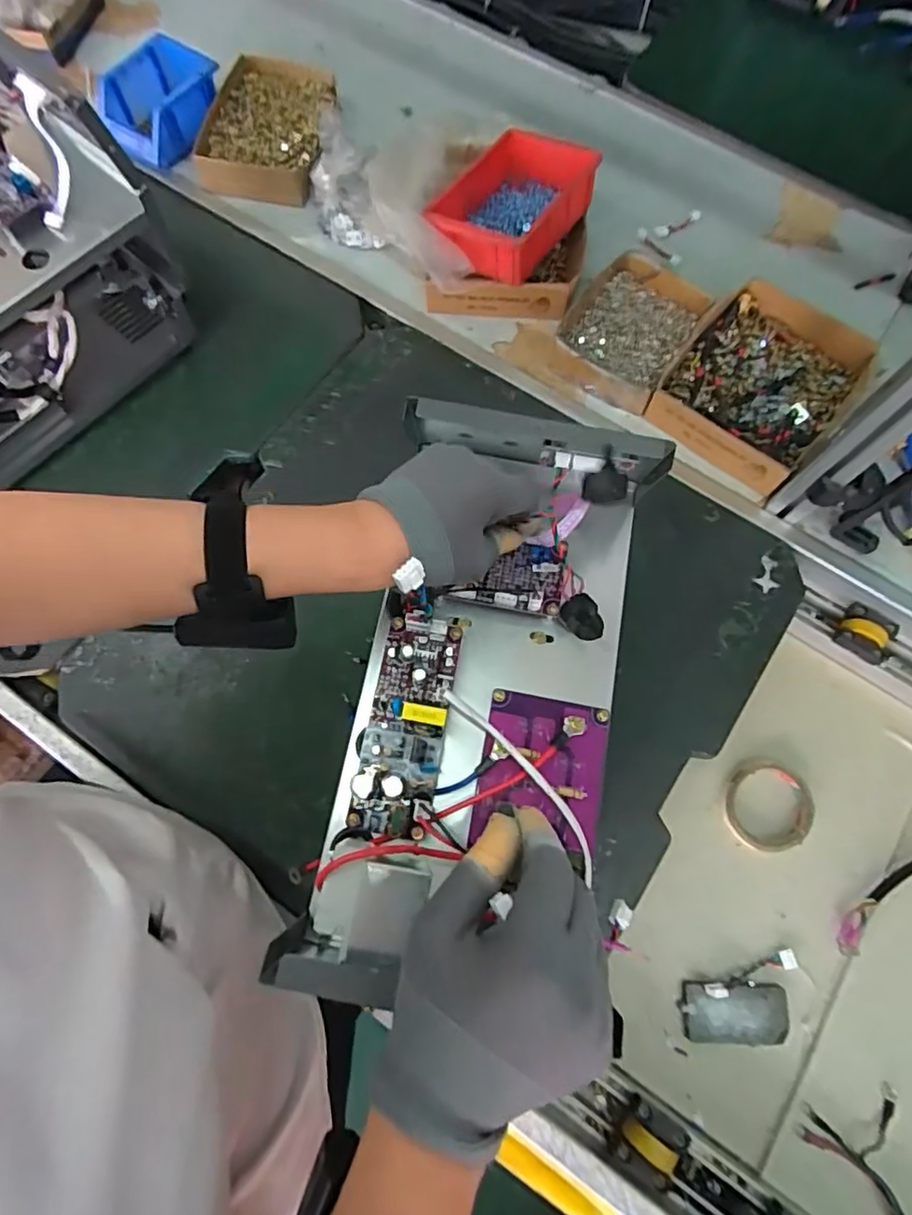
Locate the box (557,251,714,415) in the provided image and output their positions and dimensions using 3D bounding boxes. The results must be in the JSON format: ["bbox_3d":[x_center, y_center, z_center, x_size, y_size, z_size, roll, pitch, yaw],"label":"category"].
[{"bbox_3d":[0.214,-0.344,0.756,0.140,0.044,0.200,32,73,8],"label":"box"}]

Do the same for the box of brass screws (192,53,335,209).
[{"bbox_3d":[-0.258,-0.661,0.838,0.164,0.046,0.213,7,72,1],"label":"box of brass screws"}]

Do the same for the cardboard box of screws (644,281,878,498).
[{"bbox_3d":[0.361,-0.270,0.732,0.183,0.052,0.250,37,74,10],"label":"cardboard box of screws"}]

